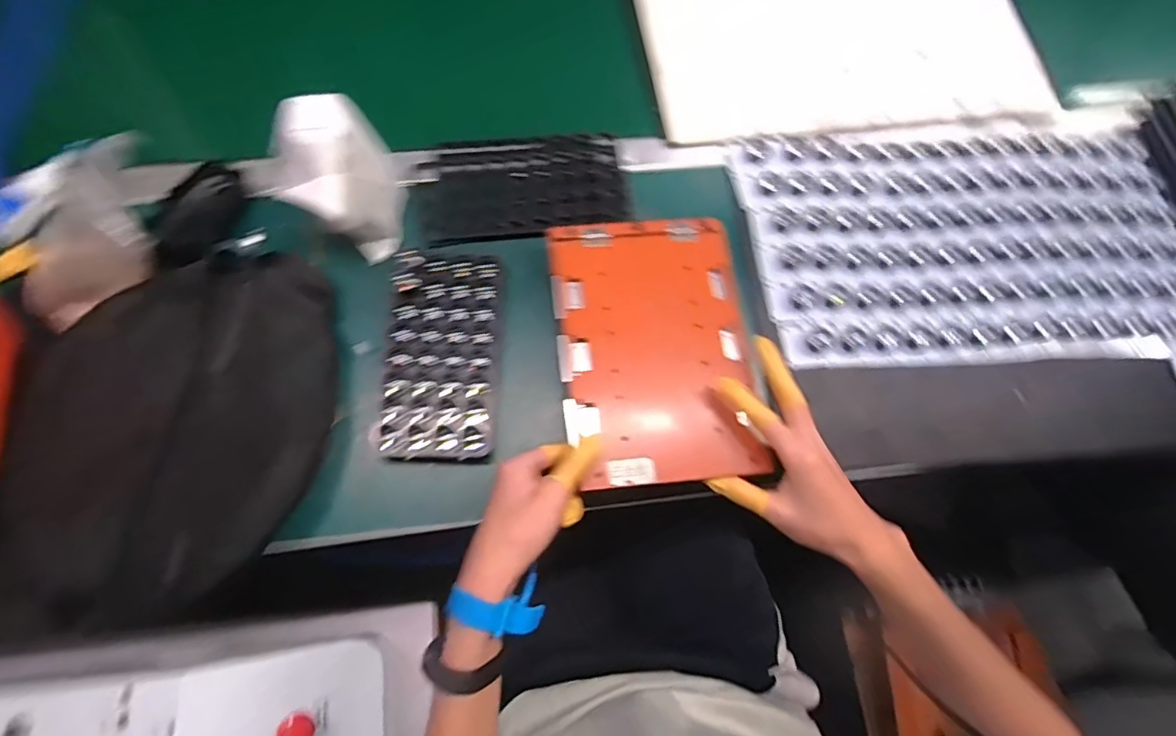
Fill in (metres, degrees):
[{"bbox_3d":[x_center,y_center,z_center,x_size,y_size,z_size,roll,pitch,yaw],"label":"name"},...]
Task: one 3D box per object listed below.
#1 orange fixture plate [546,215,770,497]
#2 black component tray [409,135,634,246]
[{"bbox_3d":[0.061,-0.024,0.489,0.171,0.017,0.244,-5,72,-4],"label":"orange fixture plate"},{"bbox_3d":[-0.069,-0.192,0.571,0.211,0.022,0.111,-7,72,-5],"label":"black component tray"}]

